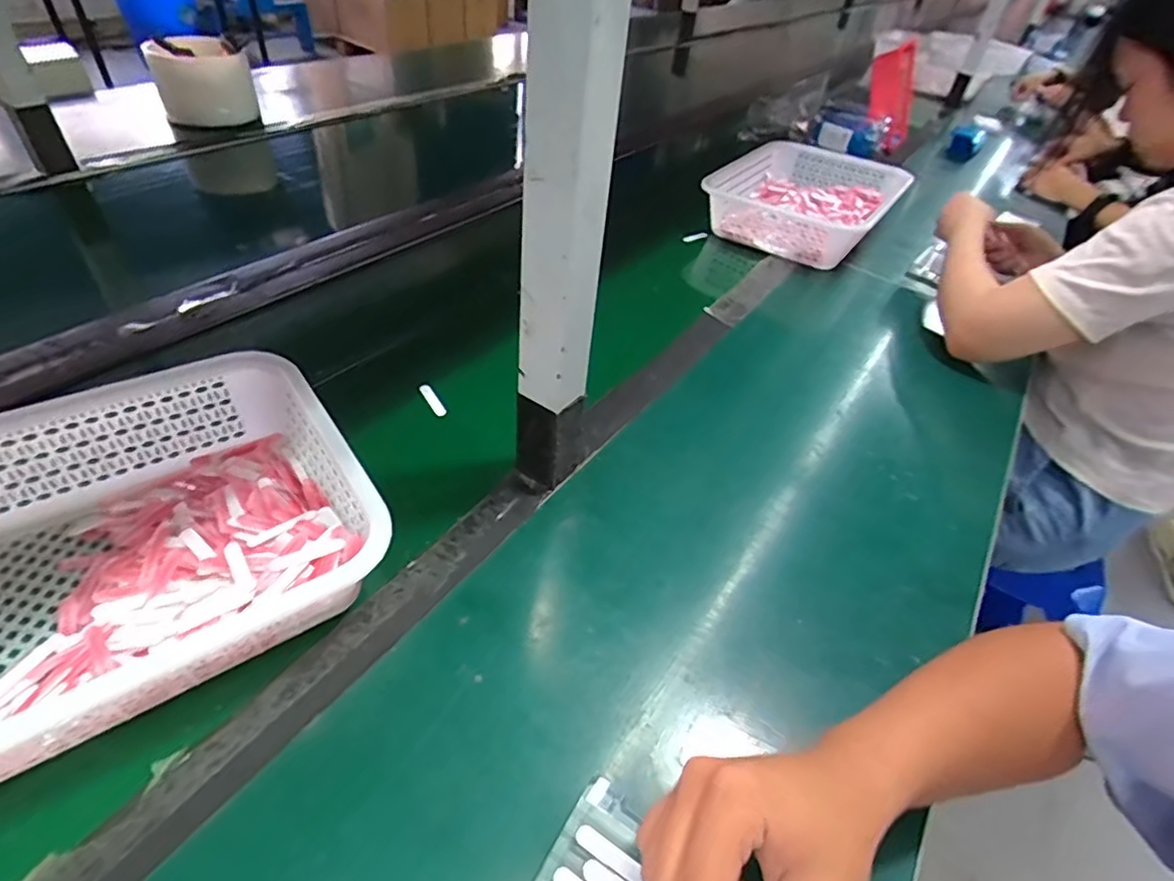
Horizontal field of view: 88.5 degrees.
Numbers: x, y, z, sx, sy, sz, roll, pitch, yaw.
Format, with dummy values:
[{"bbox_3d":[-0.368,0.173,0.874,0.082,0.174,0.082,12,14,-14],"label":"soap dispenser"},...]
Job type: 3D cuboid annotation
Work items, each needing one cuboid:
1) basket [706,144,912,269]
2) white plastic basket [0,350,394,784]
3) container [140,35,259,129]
[{"bbox_3d":[0.388,-0.425,1.072,0.276,0.081,0.369,25,46,18],"label":"basket"},{"bbox_3d":[-0.343,0.080,0.406,0.359,0.082,0.251,-26,52,-31],"label":"white plastic basket"},{"bbox_3d":[-0.719,-0.673,1.121,0.152,0.120,0.152,-21,50,-27],"label":"container"}]

